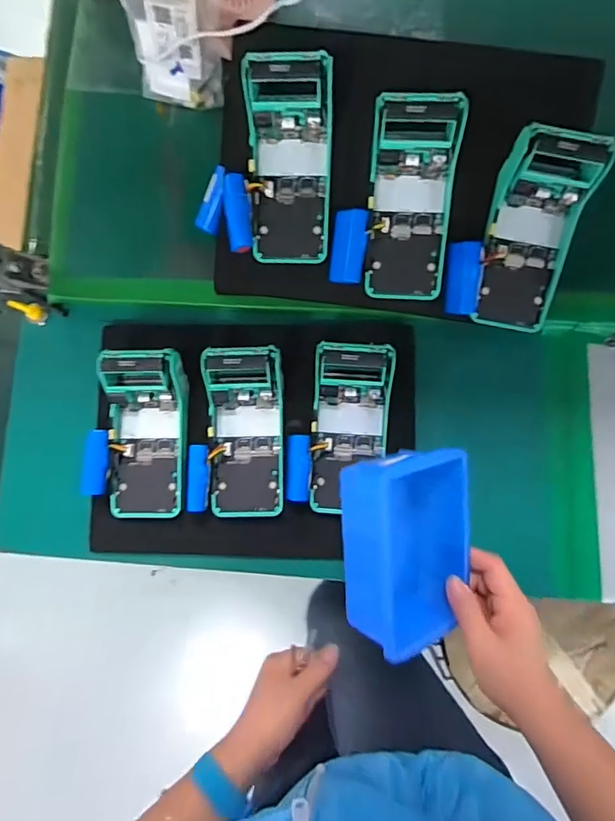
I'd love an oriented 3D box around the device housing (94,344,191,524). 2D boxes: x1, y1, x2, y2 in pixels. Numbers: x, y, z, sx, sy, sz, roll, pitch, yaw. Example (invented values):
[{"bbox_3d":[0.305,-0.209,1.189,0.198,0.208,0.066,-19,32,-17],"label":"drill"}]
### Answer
[{"bbox_3d":[-0.163,0.025,0.504,0.088,0.050,0.175,3,99,3],"label":"device housing"}]

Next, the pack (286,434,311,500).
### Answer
[{"bbox_3d":[-0.009,0.058,0.494,0.025,0.017,0.066,2,84,3],"label":"pack"}]

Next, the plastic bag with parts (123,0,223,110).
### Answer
[{"bbox_3d":[-0.137,-0.386,0.499,0.094,0.143,0.024,3,64,-7],"label":"plastic bag with parts"}]

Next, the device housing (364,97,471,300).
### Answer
[{"bbox_3d":[0.090,-0.197,0.461,0.092,0.052,0.174,3,118,3],"label":"device housing"}]

